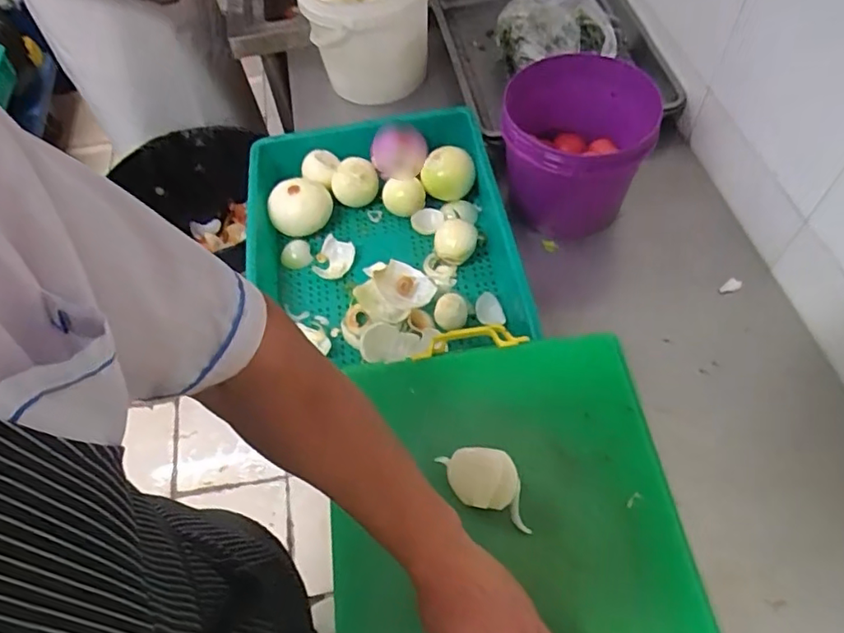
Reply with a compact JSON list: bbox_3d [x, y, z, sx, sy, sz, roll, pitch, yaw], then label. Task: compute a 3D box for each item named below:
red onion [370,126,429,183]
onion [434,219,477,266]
[{"bbox_3d":[-0.039,-0.269,0.963,0.094,0.067,0.072,-7,57,-1],"label":"red onion"},{"bbox_3d":[0.051,-0.106,0.899,0.060,0.061,0.056,-2,57,3],"label":"onion"}]

